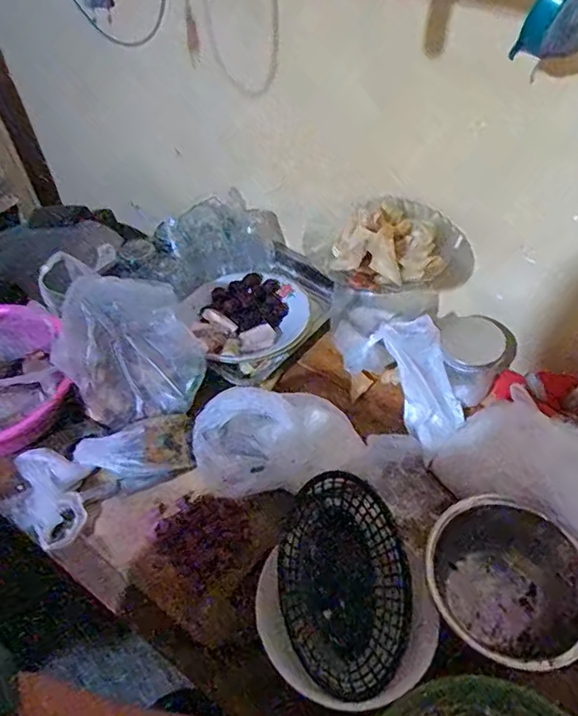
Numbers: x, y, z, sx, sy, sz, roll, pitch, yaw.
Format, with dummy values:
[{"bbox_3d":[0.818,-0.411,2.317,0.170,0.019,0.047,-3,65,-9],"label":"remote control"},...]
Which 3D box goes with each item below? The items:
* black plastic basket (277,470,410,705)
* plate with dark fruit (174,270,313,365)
[{"bbox_3d":[0.059,0.235,0.596,0.134,0.050,0.213,-1,50,0],"label":"black plastic basket"},{"bbox_3d":[-0.068,-0.070,0.903,0.194,0.049,0.203,0,50,0],"label":"plate with dark fruit"}]

